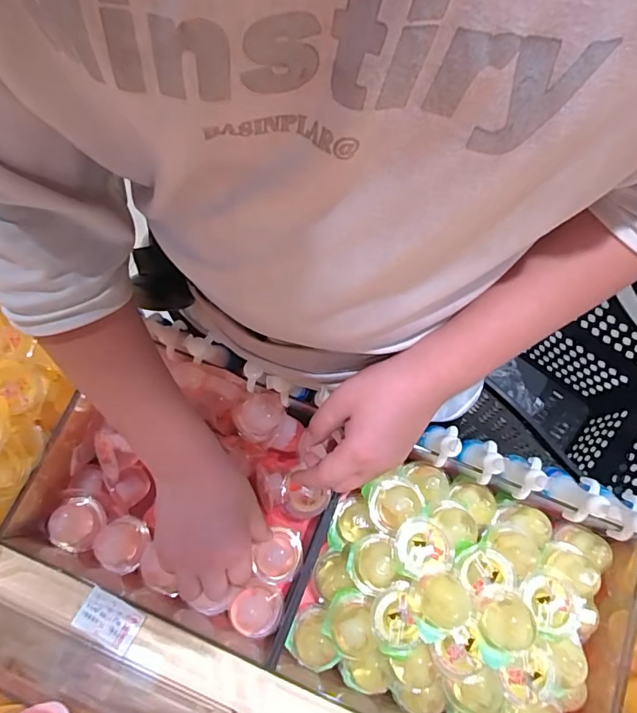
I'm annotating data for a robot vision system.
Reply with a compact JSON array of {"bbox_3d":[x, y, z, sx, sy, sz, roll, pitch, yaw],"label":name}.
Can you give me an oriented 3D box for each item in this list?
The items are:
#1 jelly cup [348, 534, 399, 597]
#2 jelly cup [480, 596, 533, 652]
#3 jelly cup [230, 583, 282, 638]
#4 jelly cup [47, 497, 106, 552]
[{"bbox_3d":[0.052,0.199,0.453,0.043,0.042,0.050,-8,73,-3],"label":"jelly cup"},{"bbox_3d":[0.160,0.229,0.406,0.032,0.037,0.036,-9,73,-3],"label":"jelly cup"},{"bbox_3d":[-0.062,0.260,0.484,0.045,0.037,0.048,0,72,0],"label":"jelly cup"},{"bbox_3d":[-0.268,0.185,0.523,0.049,0.041,0.055,-2,72,-1],"label":"jelly cup"}]

